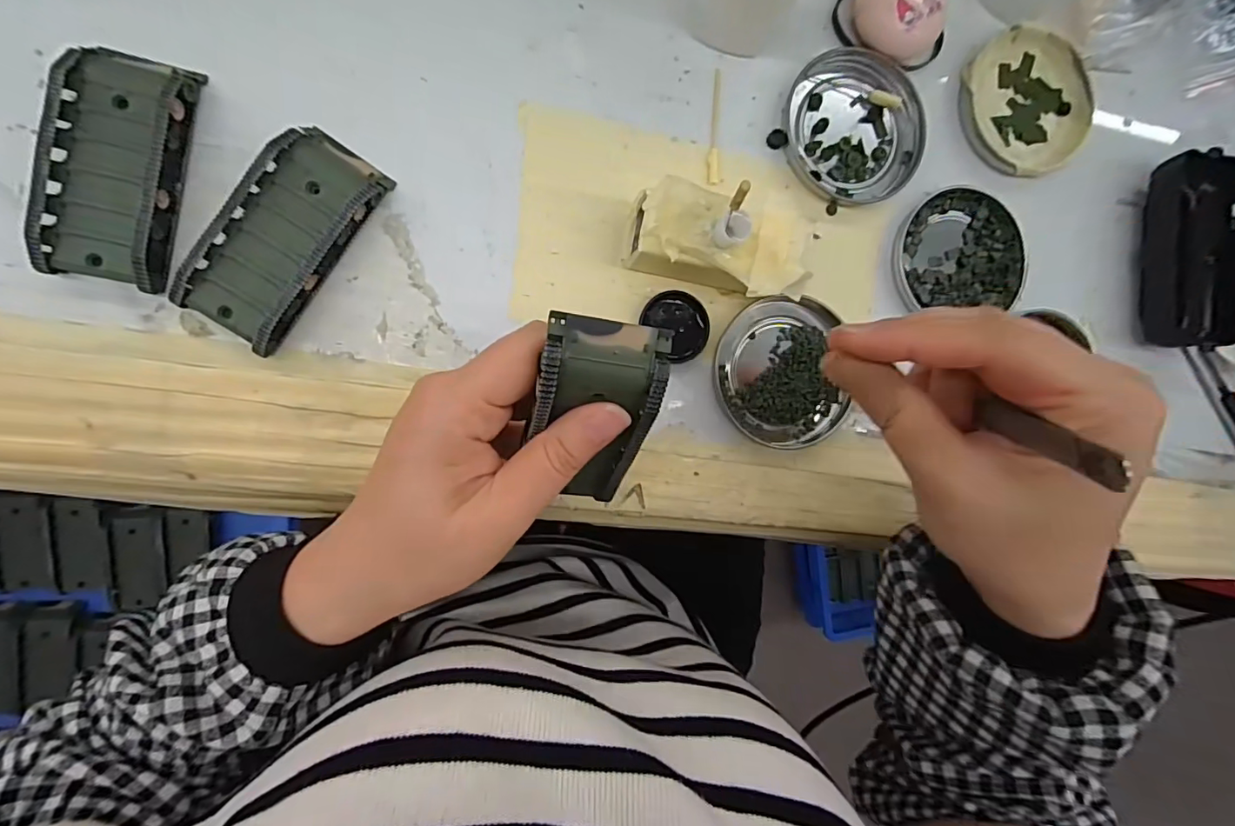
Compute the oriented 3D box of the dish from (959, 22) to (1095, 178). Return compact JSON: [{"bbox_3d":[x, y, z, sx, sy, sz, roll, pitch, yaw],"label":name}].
[{"bbox_3d":[0.234,-0.177,0.302,0.077,0.011,0.077,0,92,-10],"label":"dish"}]

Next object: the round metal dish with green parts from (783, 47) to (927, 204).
[{"bbox_3d":[0.128,-0.155,0.286,0.076,0.009,0.076,0,92,-10],"label":"round metal dish with green parts"}]

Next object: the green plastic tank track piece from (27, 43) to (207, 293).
[{"bbox_3d":[-0.210,-0.103,0.221,0.044,0.020,0.094,9,91,-10],"label":"green plastic tank track piece"}]

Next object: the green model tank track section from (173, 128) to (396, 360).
[{"bbox_3d":[-0.146,-0.078,0.234,0.044,0.019,0.096,33,87,-9],"label":"green model tank track section"}]

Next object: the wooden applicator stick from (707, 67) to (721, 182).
[{"bbox_3d":[0.051,-0.149,0.274,0.006,0.004,0.060,3,92,-10],"label":"wooden applicator stick"}]

